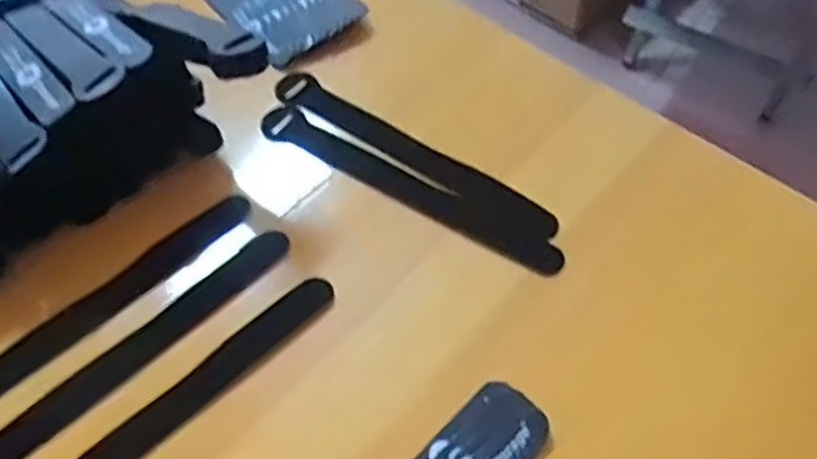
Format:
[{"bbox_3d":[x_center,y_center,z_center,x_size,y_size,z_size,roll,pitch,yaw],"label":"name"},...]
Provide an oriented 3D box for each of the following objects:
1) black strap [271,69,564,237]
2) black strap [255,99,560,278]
[{"bbox_3d":[-0.002,-0.048,0.440,0.198,0.007,0.025,32,58,22],"label":"black strap"},{"bbox_3d":[-0.004,-0.027,0.426,0.199,0.009,0.026,28,60,20],"label":"black strap"}]

